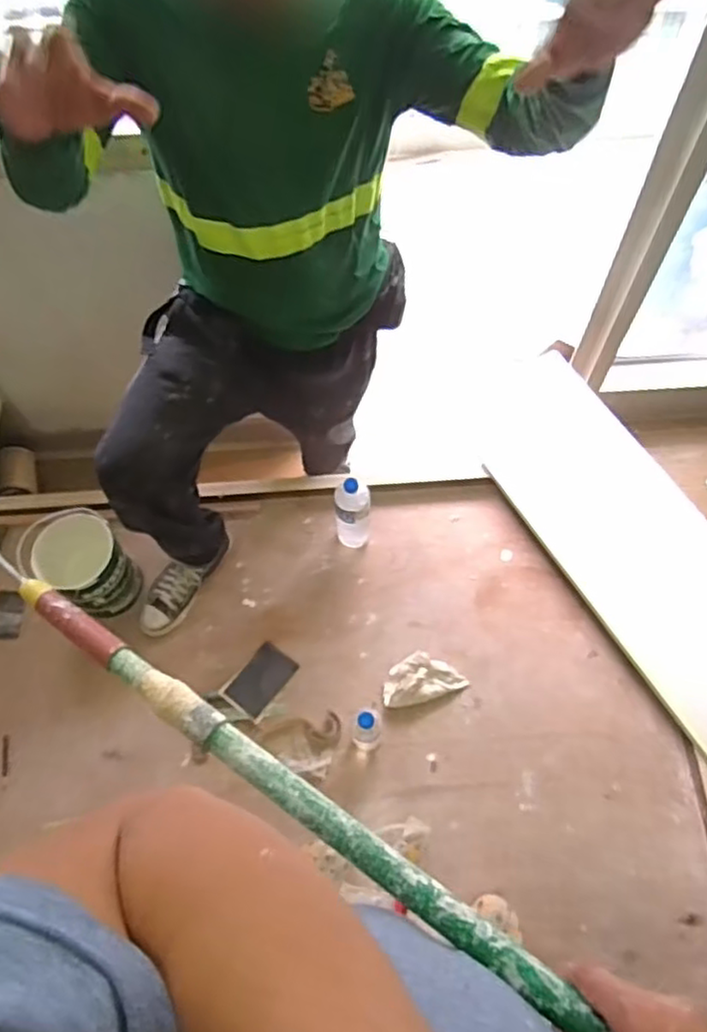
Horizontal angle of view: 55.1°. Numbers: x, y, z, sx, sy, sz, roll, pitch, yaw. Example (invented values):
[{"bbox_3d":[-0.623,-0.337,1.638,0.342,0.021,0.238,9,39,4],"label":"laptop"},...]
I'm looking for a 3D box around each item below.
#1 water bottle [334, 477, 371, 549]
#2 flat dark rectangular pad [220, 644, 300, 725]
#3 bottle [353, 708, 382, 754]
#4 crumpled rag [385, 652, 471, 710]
[{"bbox_3d":[0.000,-0.005,1.566,0.085,0.260,0.084,-9,65,-1],"label":"water bottle"},{"bbox_3d":[-0.206,0.367,1.512,0.105,0.031,0.154,35,71,17],"label":"flat dark rectangular pad"},{"bbox_3d":[0.028,0.431,1.365,0.064,0.228,0.059,-1,65,2],"label":"bottle"},{"bbox_3d":[0.148,0.354,1.484,0.185,0.060,0.108,-21,66,-7],"label":"crumpled rag"}]

